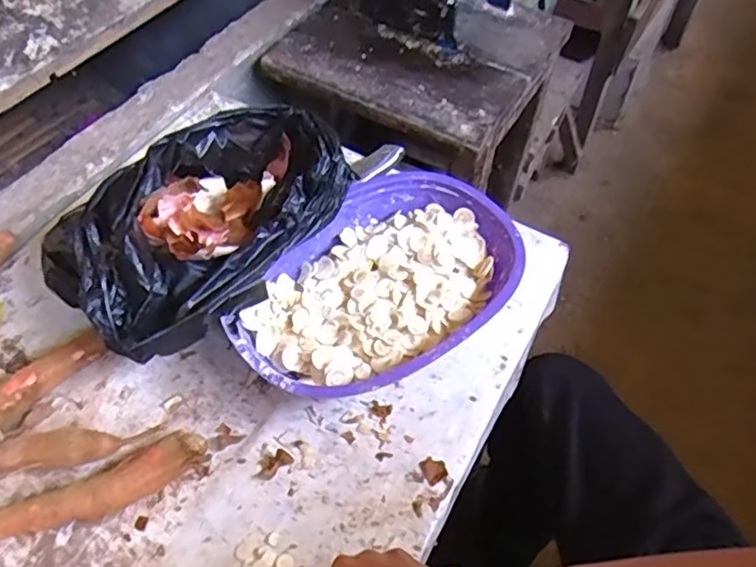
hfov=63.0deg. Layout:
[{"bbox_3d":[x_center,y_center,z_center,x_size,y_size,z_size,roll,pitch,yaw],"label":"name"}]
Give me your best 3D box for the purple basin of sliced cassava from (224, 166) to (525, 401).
[{"bbox_3d":[0.002,0.008,0.626,0.204,0.073,0.294,38,61,23],"label":"purple basin of sliced cassava"}]

